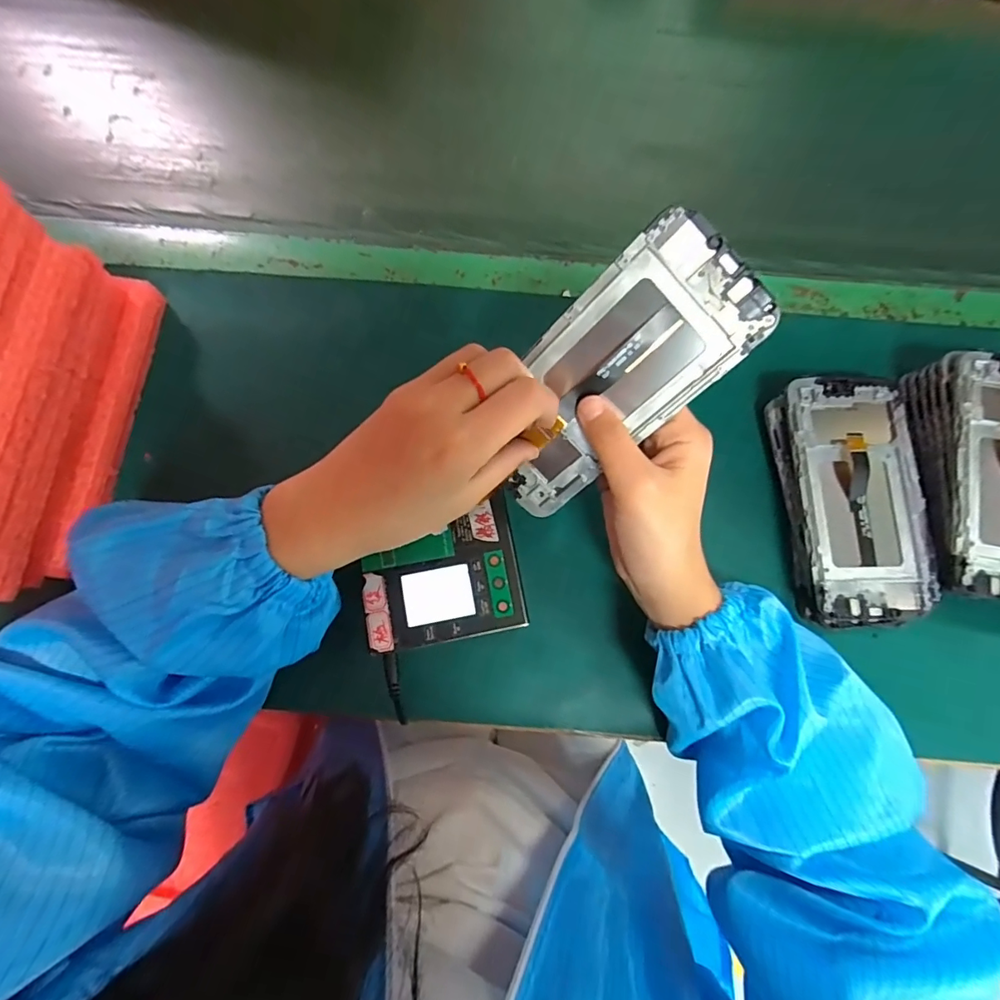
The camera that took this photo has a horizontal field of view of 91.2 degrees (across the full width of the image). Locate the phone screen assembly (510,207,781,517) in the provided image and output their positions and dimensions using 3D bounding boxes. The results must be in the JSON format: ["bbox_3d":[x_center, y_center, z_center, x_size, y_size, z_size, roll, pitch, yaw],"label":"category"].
[{"bbox_3d":[0.054,-0.061,0.251,0.072,0.005,0.154,44,115,-6],"label":"phone screen assembly"}]

